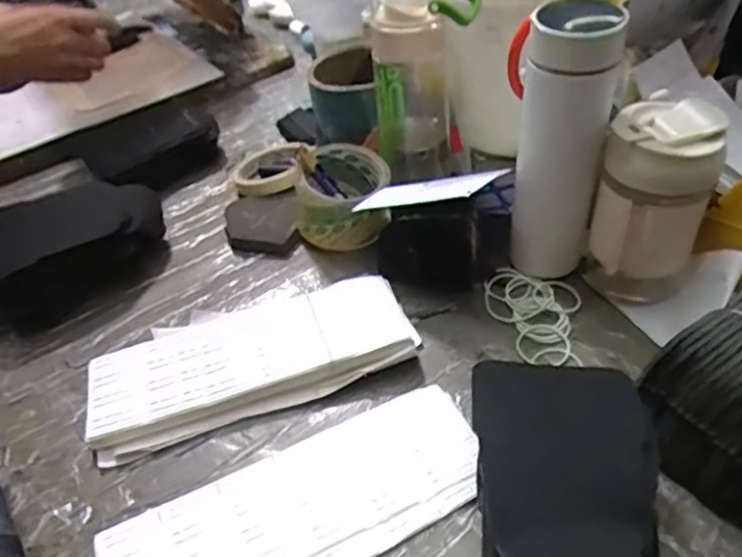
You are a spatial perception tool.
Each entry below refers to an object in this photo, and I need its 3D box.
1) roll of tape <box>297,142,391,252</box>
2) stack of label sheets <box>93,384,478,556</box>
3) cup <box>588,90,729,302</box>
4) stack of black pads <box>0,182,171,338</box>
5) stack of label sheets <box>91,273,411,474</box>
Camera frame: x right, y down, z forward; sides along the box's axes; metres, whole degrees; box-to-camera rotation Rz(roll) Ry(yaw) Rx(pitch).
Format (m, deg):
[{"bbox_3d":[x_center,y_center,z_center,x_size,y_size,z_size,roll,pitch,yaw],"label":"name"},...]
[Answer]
[{"bbox_3d":[-0.027,-0.077,0.616,0.093,0.070,0.109,-7,43,1],"label":"roll of tape"},{"bbox_3d":[-0.049,0.157,0.423,0.263,0.008,0.102,-24,45,-17],"label":"stack of label sheets"},{"bbox_3d":[0.222,-0.054,0.496,0.080,0.156,0.083,15,48,22],"label":"cup"},{"bbox_3d":[-0.291,-0.029,0.599,0.177,0.079,0.098,-29,47,-22],"label":"stack of black pads"},{"bbox_3d":[-0.099,0.060,0.516,0.259,0.026,0.114,-17,44,-10],"label":"stack of label sheets"}]

